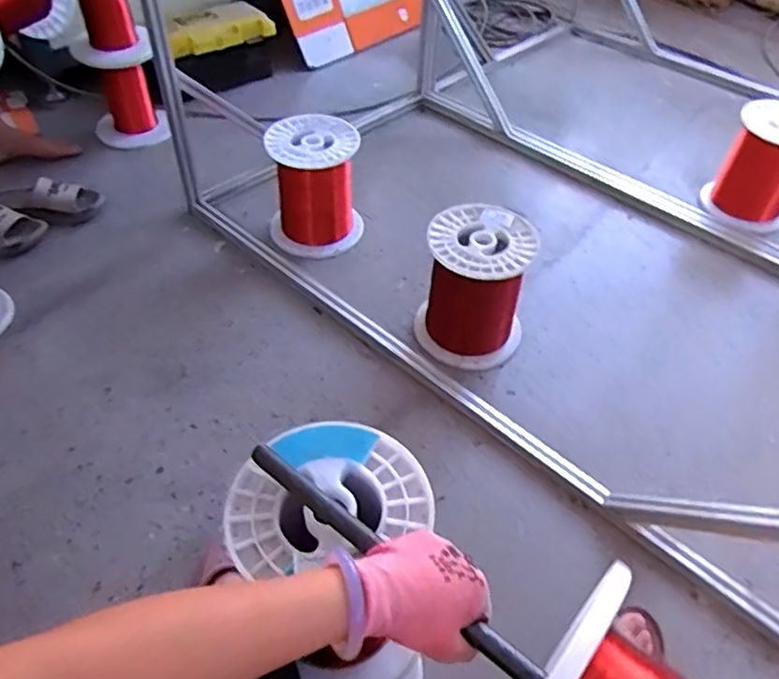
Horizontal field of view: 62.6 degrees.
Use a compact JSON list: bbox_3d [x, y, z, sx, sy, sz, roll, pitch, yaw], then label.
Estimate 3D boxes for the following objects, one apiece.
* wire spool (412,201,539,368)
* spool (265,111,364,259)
[{"bbox_3d":[0.162,-0.101,1.221,0.204,0.229,0.202,11,47,7],"label":"wire spool"},{"bbox_3d":[-0.167,-0.333,1.437,0.205,0.257,0.192,-4,47,-7],"label":"spool"}]

